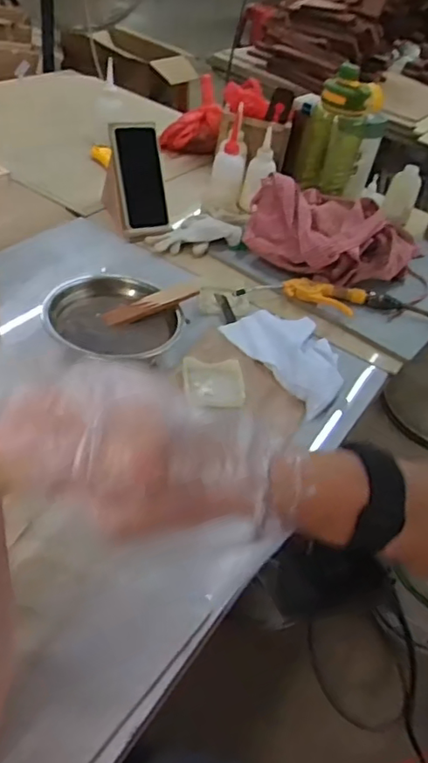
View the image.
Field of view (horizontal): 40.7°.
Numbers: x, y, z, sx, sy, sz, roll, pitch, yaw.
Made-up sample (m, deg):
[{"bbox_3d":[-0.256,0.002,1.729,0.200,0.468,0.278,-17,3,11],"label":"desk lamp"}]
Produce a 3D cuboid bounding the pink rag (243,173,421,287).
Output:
[{"bbox_3d":[0.197,-0.261,0.984,0.271,0.112,0.187,5,43,-8],"label":"pink rag"}]

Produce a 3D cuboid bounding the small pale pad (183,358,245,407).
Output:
[{"bbox_3d":[0.000,0.000,0.735,0.077,0.026,0.062,7,43,-7],"label":"small pale pad"}]

